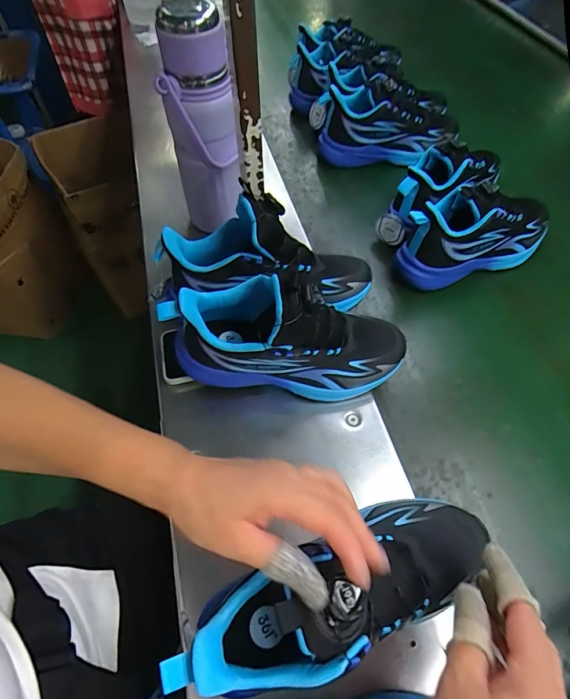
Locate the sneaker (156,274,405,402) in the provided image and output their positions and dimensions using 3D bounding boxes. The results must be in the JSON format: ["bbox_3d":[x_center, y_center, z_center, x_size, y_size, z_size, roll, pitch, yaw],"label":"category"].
[{"bbox_3d":[0.008,-0.016,0.404,0.233,0.144,0.077,1,59,0],"label":"sneaker"}]

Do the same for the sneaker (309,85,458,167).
[{"bbox_3d":[0.177,-0.394,0.709,0.262,0.107,0.097,5,59,3],"label":"sneaker"}]

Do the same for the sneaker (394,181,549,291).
[{"bbox_3d":[0.267,-0.166,0.553,0.237,0.127,0.085,-16,58,-11],"label":"sneaker"}]

